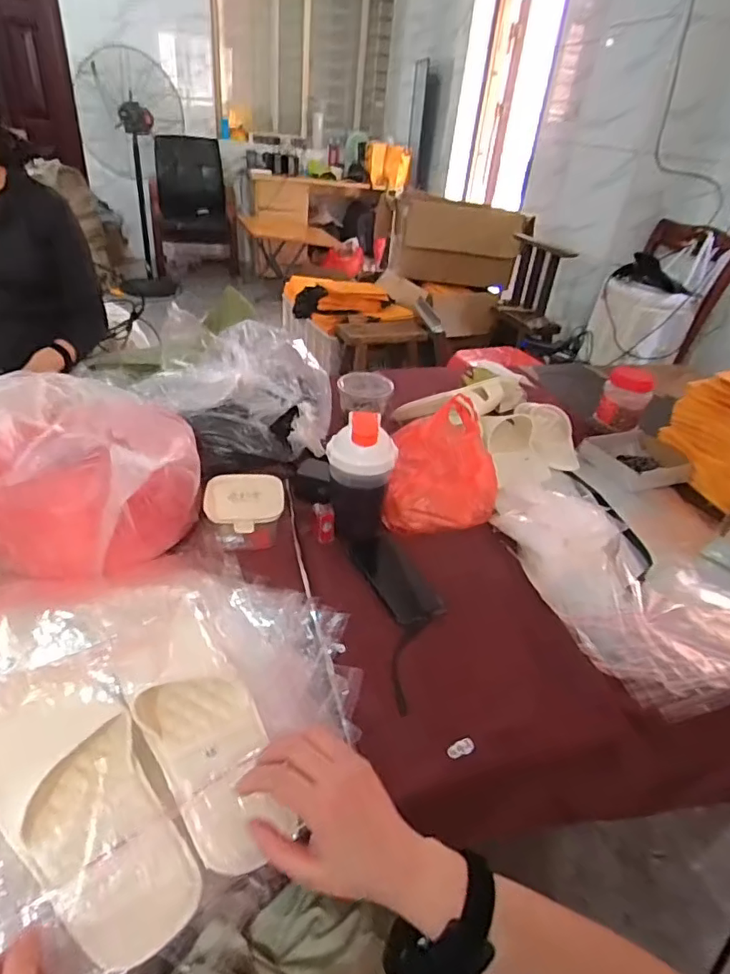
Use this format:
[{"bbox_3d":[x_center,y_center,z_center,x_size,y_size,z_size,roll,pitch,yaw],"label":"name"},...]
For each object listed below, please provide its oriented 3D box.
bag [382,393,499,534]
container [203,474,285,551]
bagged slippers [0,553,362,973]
[{"bbox_3d":[0.139,-0.040,0.922,0.178,0.138,0.248,13,35,9],"label":"bag"},{"bbox_3d":[-0.176,0.035,0.807,0.112,0.059,0.113,-3,35,-15],"label":"container"},{"bbox_3d":[-0.230,0.197,0.556,0.428,0.069,0.423,-22,44,-36],"label":"bagged slippers"}]

